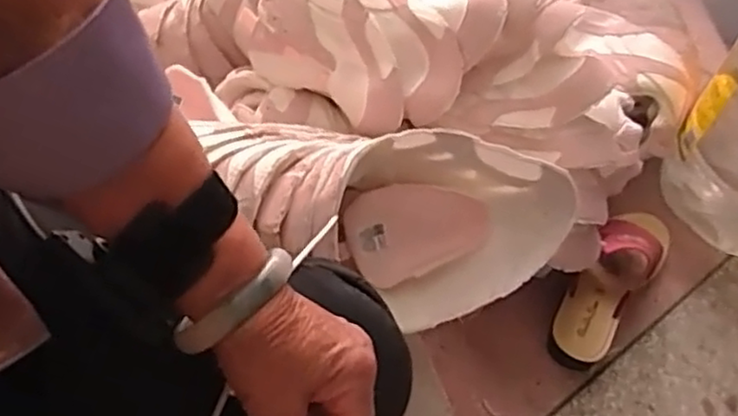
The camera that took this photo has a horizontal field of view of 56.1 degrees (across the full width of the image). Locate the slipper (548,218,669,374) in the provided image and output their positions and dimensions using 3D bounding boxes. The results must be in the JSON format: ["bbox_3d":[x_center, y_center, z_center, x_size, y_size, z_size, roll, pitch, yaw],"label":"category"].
[{"bbox_3d":[0.282,0.080,0.802,0.074,0.080,0.222,34,61,18],"label":"slipper"}]

